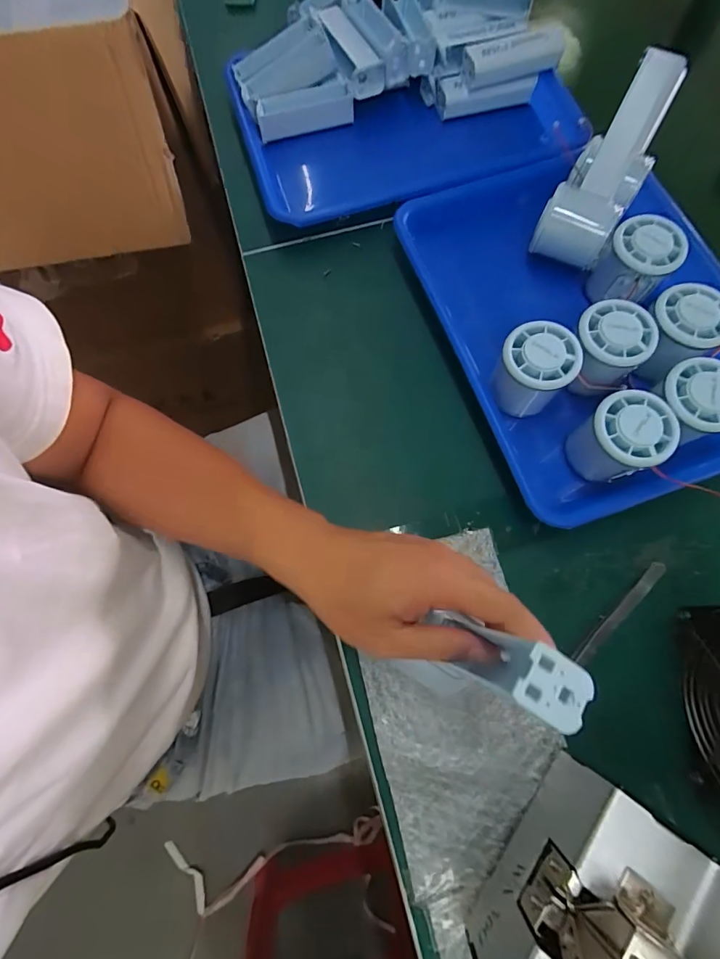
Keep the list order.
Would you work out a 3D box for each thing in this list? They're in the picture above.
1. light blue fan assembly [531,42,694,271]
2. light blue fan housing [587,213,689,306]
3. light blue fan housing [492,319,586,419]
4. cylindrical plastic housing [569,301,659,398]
[{"bbox_3d":[0.215,-0.266,0.380,0.058,0.062,0.155,31,105,9],"label":"light blue fan assembly"},{"bbox_3d":[0.234,-0.183,0.377,0.054,0.051,0.059,0,73,0],"label":"light blue fan housing"},{"bbox_3d":[0.136,-0.085,0.353,0.059,0.057,0.060,20,74,6],"label":"light blue fan housing"},{"bbox_3d":[0.193,-0.102,0.354,0.058,0.051,0.072,41,77,11],"label":"cylindrical plastic housing"}]

